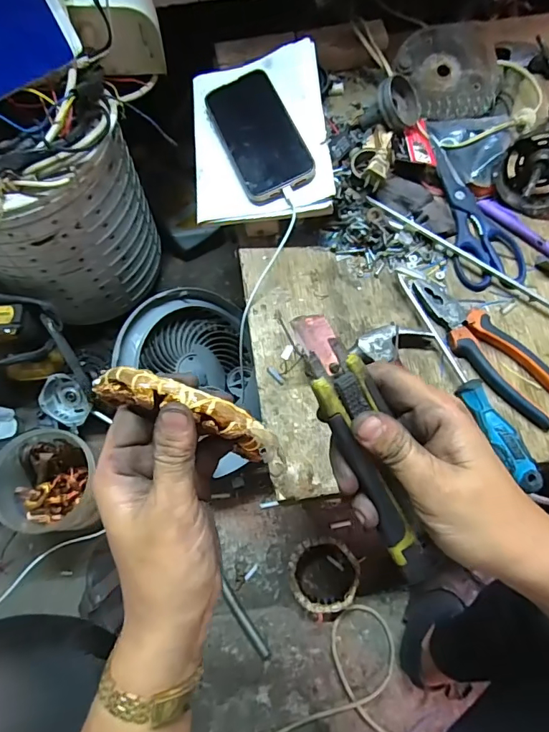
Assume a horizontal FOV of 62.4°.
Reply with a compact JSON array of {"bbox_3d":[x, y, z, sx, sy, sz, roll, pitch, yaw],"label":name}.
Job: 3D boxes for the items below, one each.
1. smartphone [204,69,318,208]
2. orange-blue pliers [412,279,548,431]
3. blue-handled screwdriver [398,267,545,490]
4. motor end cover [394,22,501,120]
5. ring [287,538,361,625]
[{"bbox_3d":[-0.019,-0.260,0.506,0.079,0.012,0.164,-25,72,1],"label":"smartphone"},{"bbox_3d":[0.220,-0.022,0.468,0.057,0.015,0.188,-38,73,-11],"label":"orange-blue pliers"},{"bbox_3d":[0.184,0.009,0.450,0.025,0.031,0.240,-24,71,-6],"label":"blue-handled screwdriver"},{"bbox_3d":[0.222,-0.375,0.568,0.128,0.020,0.122,-5,83,-1],"label":"motor end cover"},{"bbox_3d":[0.071,0.313,0.676,0.105,0.048,0.107,-1,70,2],"label":"ring"}]

